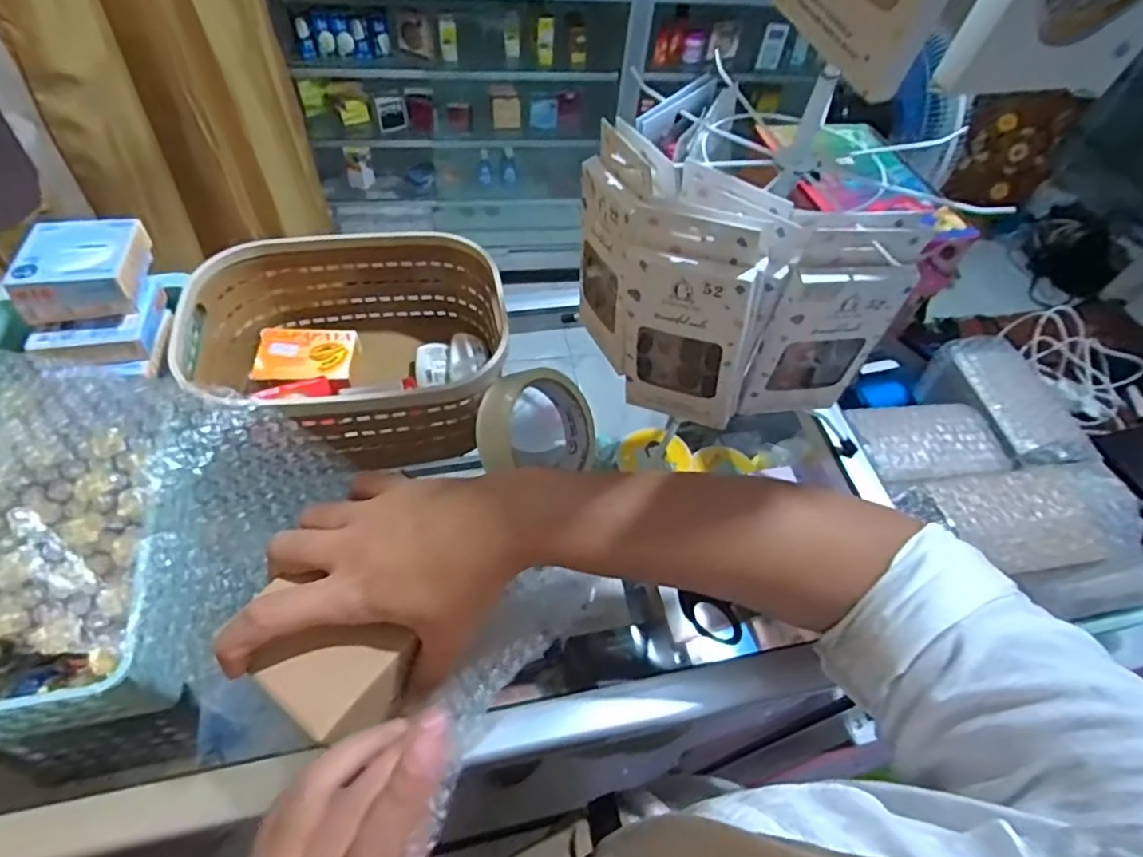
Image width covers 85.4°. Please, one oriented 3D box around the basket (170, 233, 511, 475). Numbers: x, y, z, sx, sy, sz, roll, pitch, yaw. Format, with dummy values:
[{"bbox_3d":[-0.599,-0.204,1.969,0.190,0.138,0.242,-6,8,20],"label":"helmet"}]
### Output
[{"bbox_3d":[-0.165,-0.053,0.470,0.214,0.113,0.154,-8,55,-12],"label":"basket"}]

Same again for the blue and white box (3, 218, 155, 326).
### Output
[{"bbox_3d":[-0.316,-0.103,0.405,0.063,0.037,0.063,-2,54,-8],"label":"blue and white box"}]

